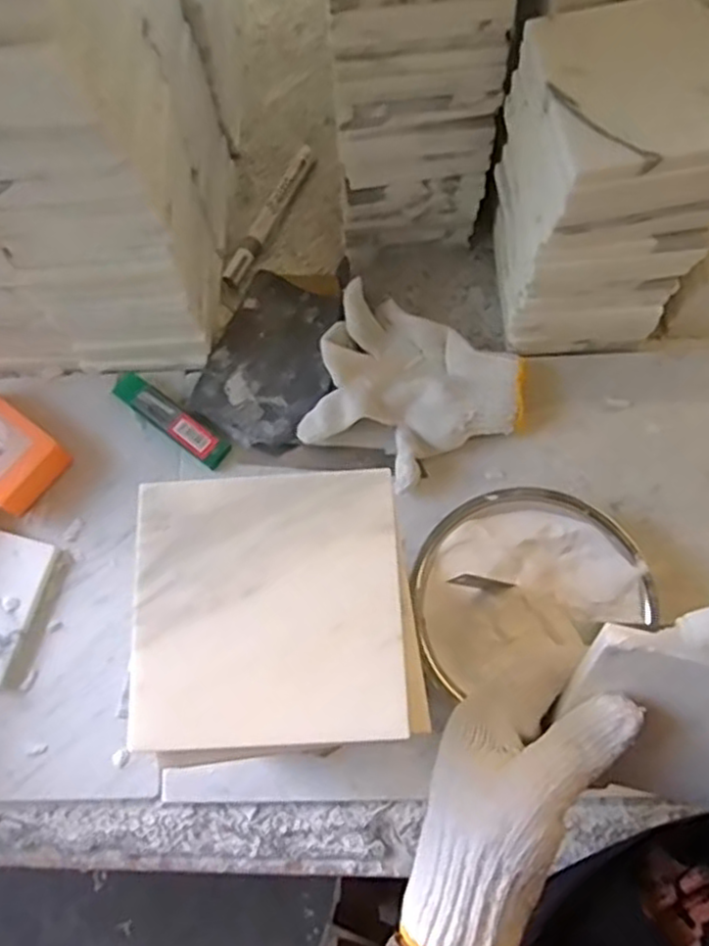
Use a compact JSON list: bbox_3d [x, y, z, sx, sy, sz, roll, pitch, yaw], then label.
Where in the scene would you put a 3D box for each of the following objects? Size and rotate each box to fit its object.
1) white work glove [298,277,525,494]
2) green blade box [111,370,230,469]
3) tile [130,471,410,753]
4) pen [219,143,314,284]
[{"bbox_3d":[0.040,-0.054,0.523,0.141,0.042,0.118,26,75,9],"label":"white work glove"},{"bbox_3d":[-0.137,-0.041,0.540,0.103,0.011,0.022,36,76,11],"label":"green blade box"},{"bbox_3d":[-0.032,0.049,0.272,0.098,0.005,0.098,-3,73,0],"label":"tile"},{"bbox_3d":[-0.070,-0.217,0.609,0.017,0.012,0.144,26,75,8],"label":"pen"}]

